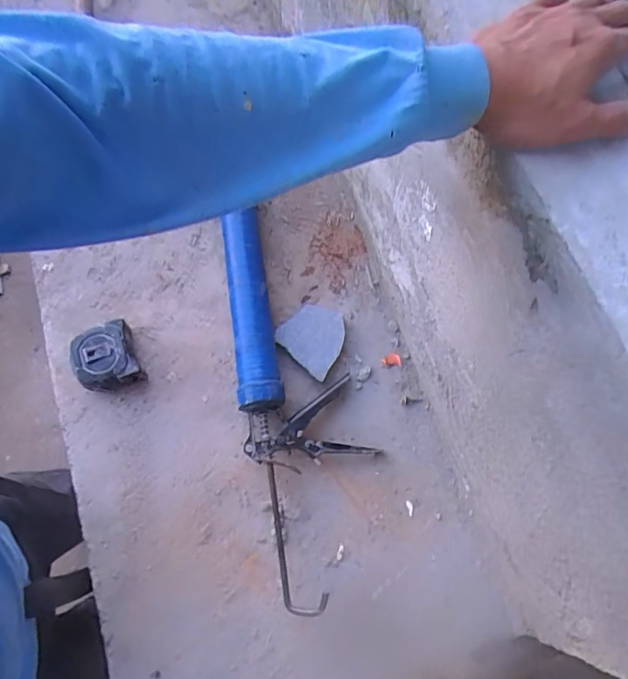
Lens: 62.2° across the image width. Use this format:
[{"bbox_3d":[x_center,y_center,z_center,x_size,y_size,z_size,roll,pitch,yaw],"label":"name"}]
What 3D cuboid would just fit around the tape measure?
[{"bbox_3d":[-0.272,0.024,0.680,0.074,0.045,0.073,-20,73,-8],"label":"tape measure"}]

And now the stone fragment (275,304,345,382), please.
[{"bbox_3d":[0.002,-0.005,0.707,0.088,0.018,0.088,38,74,11],"label":"stone fragment"}]

